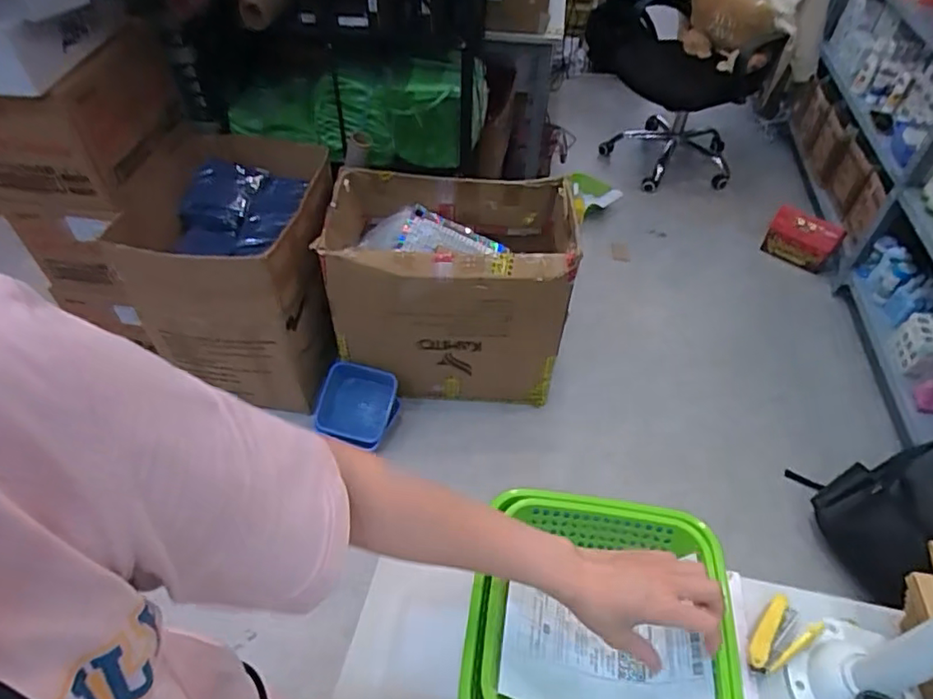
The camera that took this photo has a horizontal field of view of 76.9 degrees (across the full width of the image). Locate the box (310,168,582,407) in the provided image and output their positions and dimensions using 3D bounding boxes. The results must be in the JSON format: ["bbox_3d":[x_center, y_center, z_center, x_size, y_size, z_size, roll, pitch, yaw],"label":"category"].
[{"bbox_3d":[-0.040,-0.165,1.632,0.596,0.500,0.372,4,47,2],"label":"box"}]

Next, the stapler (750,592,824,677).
[{"bbox_3d":[0.321,0.295,0.608,0.091,0.026,0.048,-27,54,-24],"label":"stapler"}]

